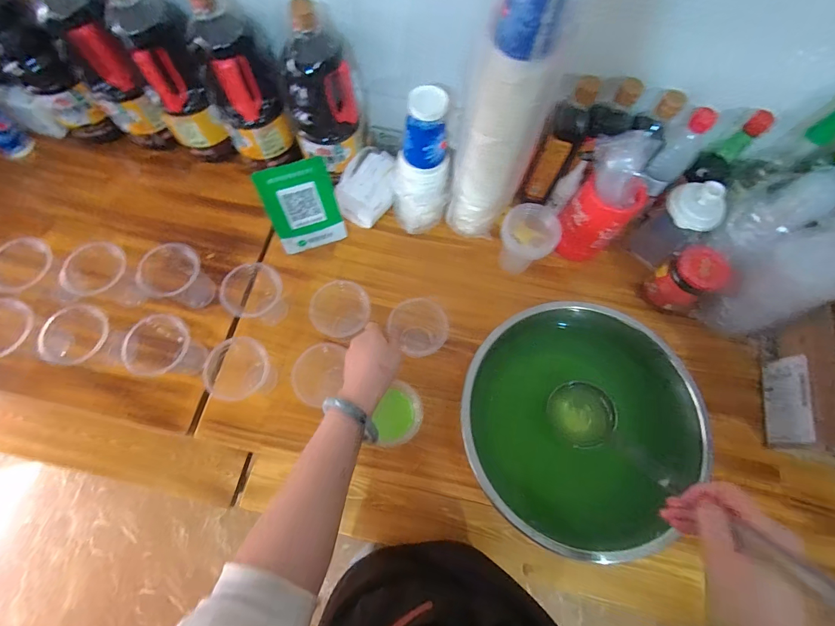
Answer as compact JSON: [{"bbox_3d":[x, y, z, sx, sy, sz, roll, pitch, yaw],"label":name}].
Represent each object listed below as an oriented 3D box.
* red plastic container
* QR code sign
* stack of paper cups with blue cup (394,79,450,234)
[{"bbox_3d":[0.296,-0.162,0.621,0.090,0.146,0.088,1,70,-2],"label":"red plastic container"},{"bbox_3d":[-0.187,-0.172,0.622,0.112,0.151,0.013,-20,47,-11],"label":"QR code sign"},{"bbox_3d":[0.007,-0.228,0.596,0.093,0.222,0.087,3,70,-1],"label":"stack of paper cups with blue cup"}]

